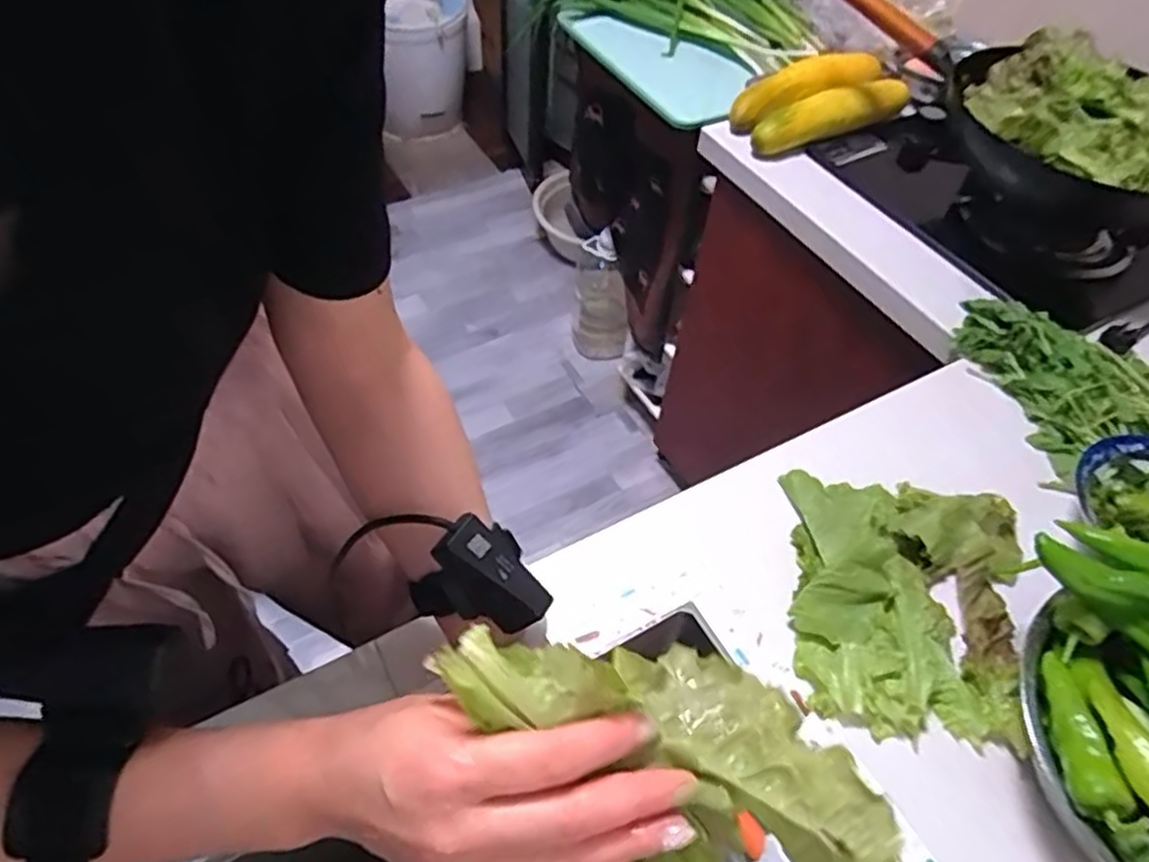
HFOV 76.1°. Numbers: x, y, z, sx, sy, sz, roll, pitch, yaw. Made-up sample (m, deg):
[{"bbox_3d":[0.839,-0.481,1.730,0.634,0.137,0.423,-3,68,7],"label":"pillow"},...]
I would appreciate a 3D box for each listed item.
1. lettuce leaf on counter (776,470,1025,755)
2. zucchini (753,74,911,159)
[{"bbox_3d":[0.282,0.132,0.595,0.207,0.051,0.221,8,52,2],"label":"lettuce leaf on counter"},{"bbox_3d":[0.369,-0.447,1.044,0.282,0.067,0.069,-26,58,-22],"label":"zucchini"}]

